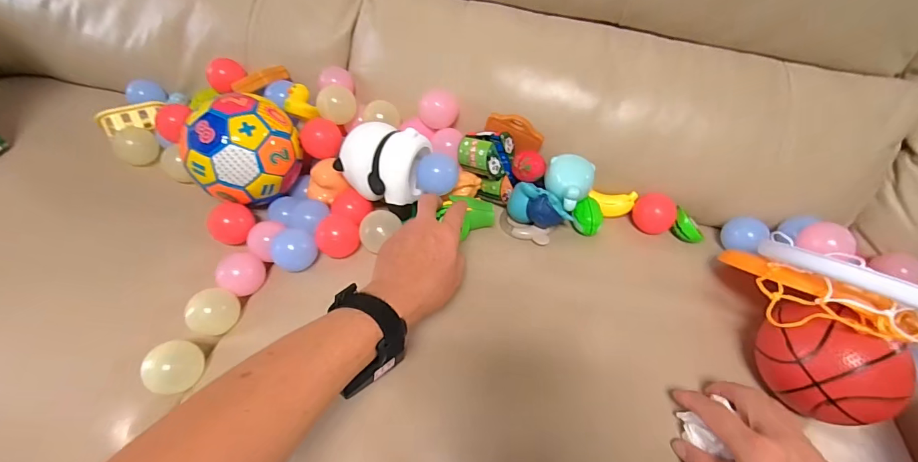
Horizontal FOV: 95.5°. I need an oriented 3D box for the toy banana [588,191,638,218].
[{"bbox_3d":[0.213,-0.035,0.583,0.061,0.021,0.036,5,78,8],"label":"toy banana"}]

